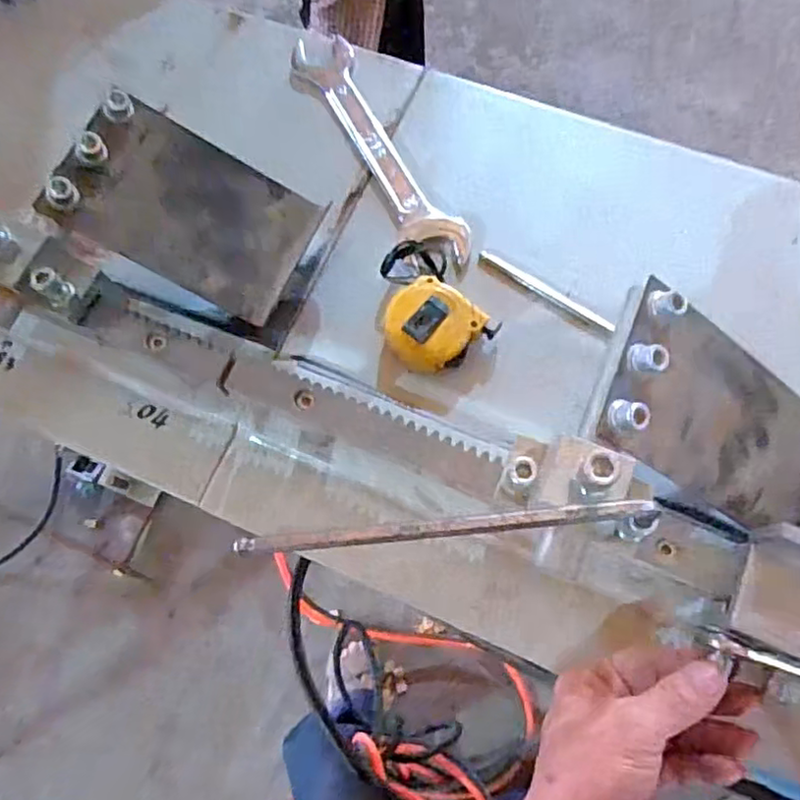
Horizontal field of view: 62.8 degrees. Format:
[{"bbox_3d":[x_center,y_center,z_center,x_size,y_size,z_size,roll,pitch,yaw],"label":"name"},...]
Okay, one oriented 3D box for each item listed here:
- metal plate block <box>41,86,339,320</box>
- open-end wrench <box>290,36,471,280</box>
[{"bbox_3d":[-0.138,-0.125,0.434,0.153,0.016,0.099,29,75,-14],"label":"metal plate block"},{"bbox_3d":[-0.018,-0.198,0.517,0.054,0.011,0.247,-27,73,-5],"label":"open-end wrench"}]

